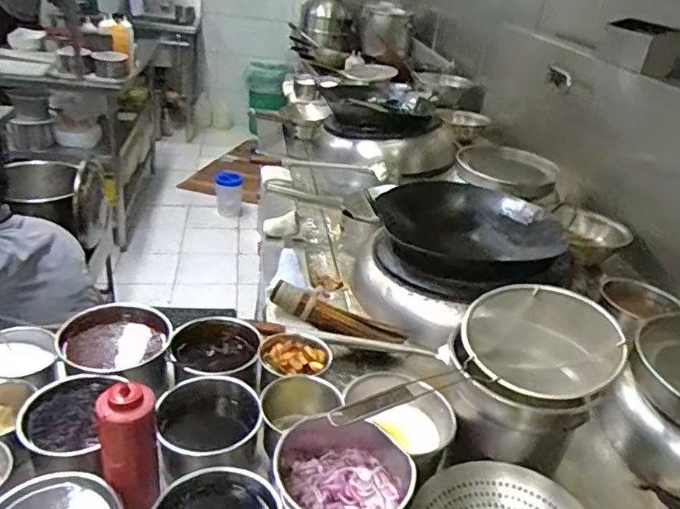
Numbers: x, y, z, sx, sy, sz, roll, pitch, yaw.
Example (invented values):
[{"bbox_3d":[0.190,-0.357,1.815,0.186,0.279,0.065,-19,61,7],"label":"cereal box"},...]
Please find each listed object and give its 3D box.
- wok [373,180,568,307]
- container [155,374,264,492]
[{"bbox_3d":[0.305,-0.026,1.400,0.435,0.142,0.406,7,28,0],"label":"wok"},{"bbox_3d":[-0.201,0.276,0.887,0.150,0.099,0.154,-1,29,-16],"label":"container"}]

